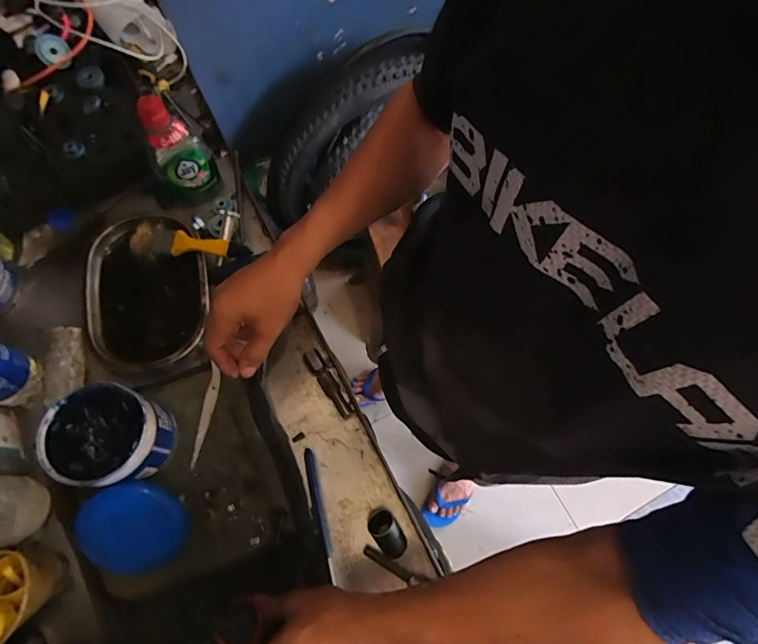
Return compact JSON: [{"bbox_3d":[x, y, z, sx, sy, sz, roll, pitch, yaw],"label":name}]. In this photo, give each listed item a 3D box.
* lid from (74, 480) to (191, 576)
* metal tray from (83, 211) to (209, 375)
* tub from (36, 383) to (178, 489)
[{"bbox_3d":[-0.266,0.222,0.463,0.101,0.006,0.096,1,86,-10],"label":"lid"},{"bbox_3d":[-0.305,-0.041,0.574,0.151,0.034,0.219,-11,72,-6],"label":"metal tray"},{"bbox_3d":[-0.287,0.121,0.459,0.102,0.076,0.098,1,71,-2],"label":"tub"}]

